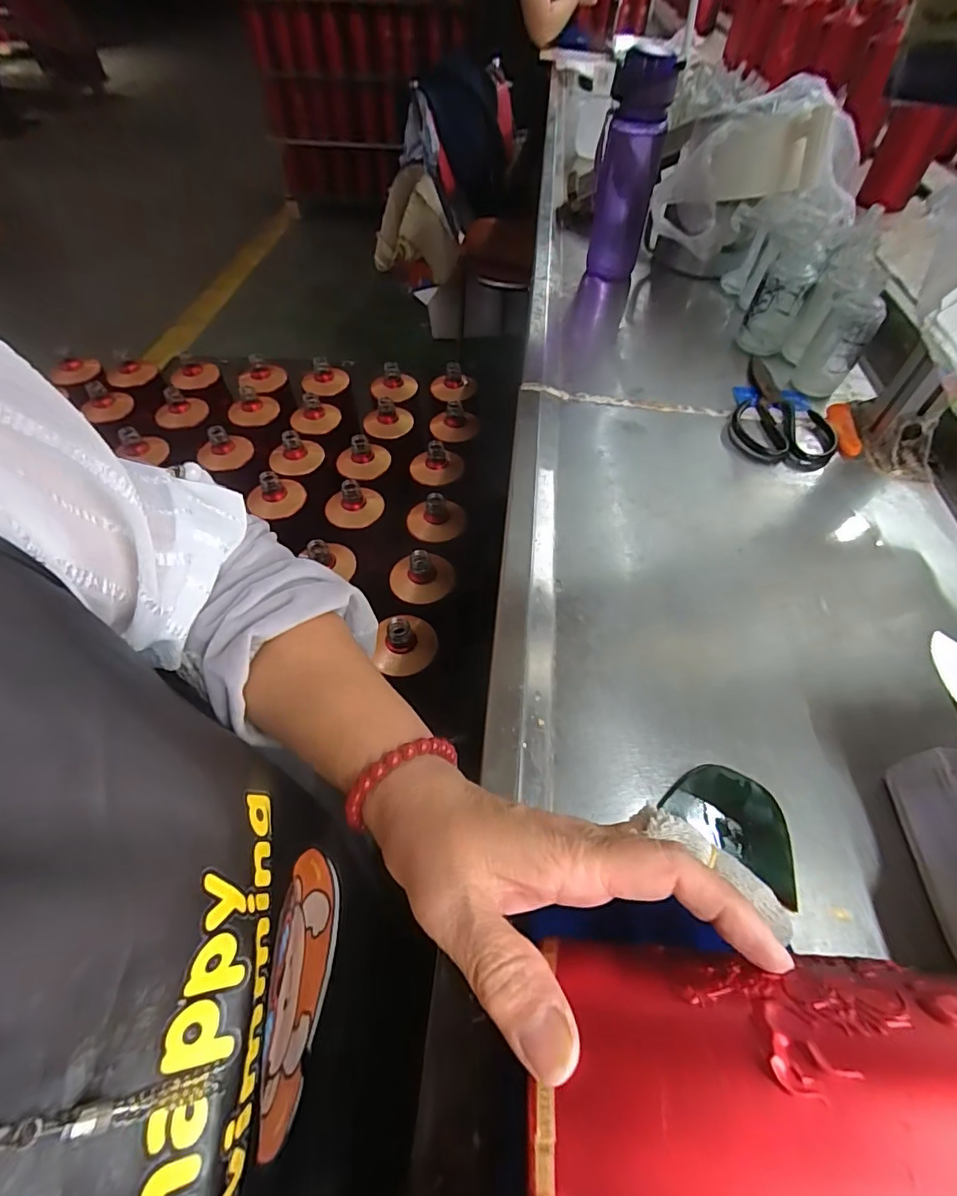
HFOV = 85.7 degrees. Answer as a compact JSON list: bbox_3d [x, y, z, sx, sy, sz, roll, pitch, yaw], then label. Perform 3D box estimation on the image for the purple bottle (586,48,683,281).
[{"bbox_3d":[0.196,-0.560,0.688,0.079,0.218,0.078,11,55,8],"label":"purple bottle"}]

